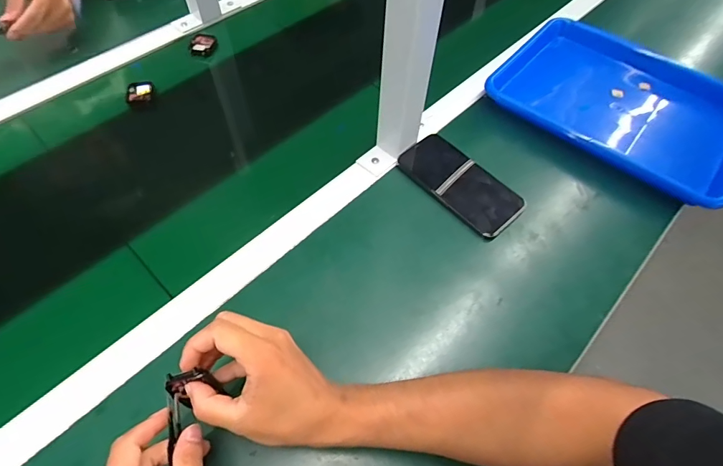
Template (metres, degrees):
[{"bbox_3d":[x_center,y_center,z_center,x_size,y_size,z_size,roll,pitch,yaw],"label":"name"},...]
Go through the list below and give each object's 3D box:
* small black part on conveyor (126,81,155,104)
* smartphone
[{"bbox_3d":[-0.326,-0.207,0.607,0.041,0.012,0.035,-17,62,-12],"label":"small black part on conveyor"},{"bbox_3d":[0.124,-0.067,0.526,0.076,0.014,0.162,-38,68,-22],"label":"smartphone"}]

